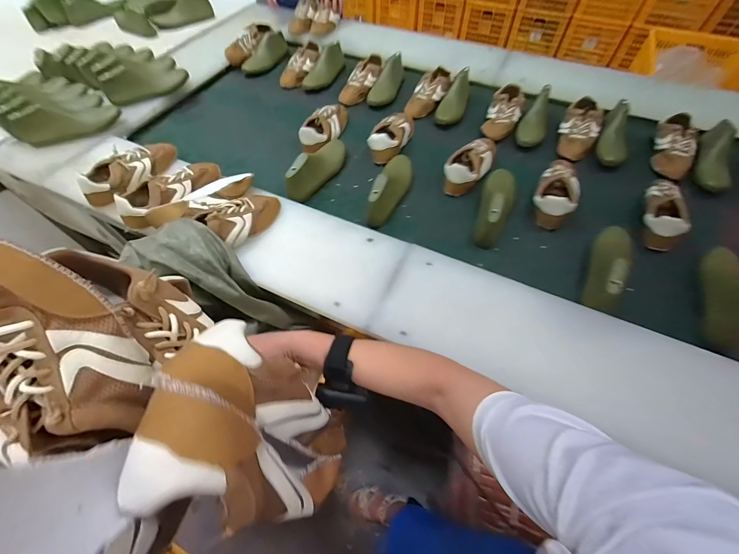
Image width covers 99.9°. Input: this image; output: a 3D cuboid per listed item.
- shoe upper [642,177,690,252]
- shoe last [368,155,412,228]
[{"bbox_3d":[0.774,-0.182,0.816,0.105,0.086,0.249,16,60,10],"label":"shoe upper"},{"bbox_3d":[0.054,-0.234,0.834,0.068,0.098,0.221,20,61,13],"label":"shoe last"}]

